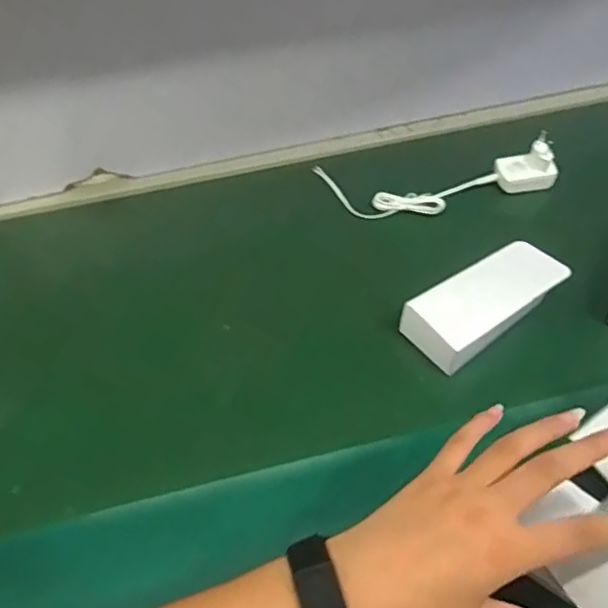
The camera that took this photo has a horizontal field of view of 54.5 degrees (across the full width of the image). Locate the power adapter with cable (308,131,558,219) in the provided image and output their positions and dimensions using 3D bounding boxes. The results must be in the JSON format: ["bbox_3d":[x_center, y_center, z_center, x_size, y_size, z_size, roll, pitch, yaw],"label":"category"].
[{"bbox_3d":[0.149,-0.138,0.649,0.260,0.051,0.051,-7,47,-5],"label":"power adapter with cable"}]

